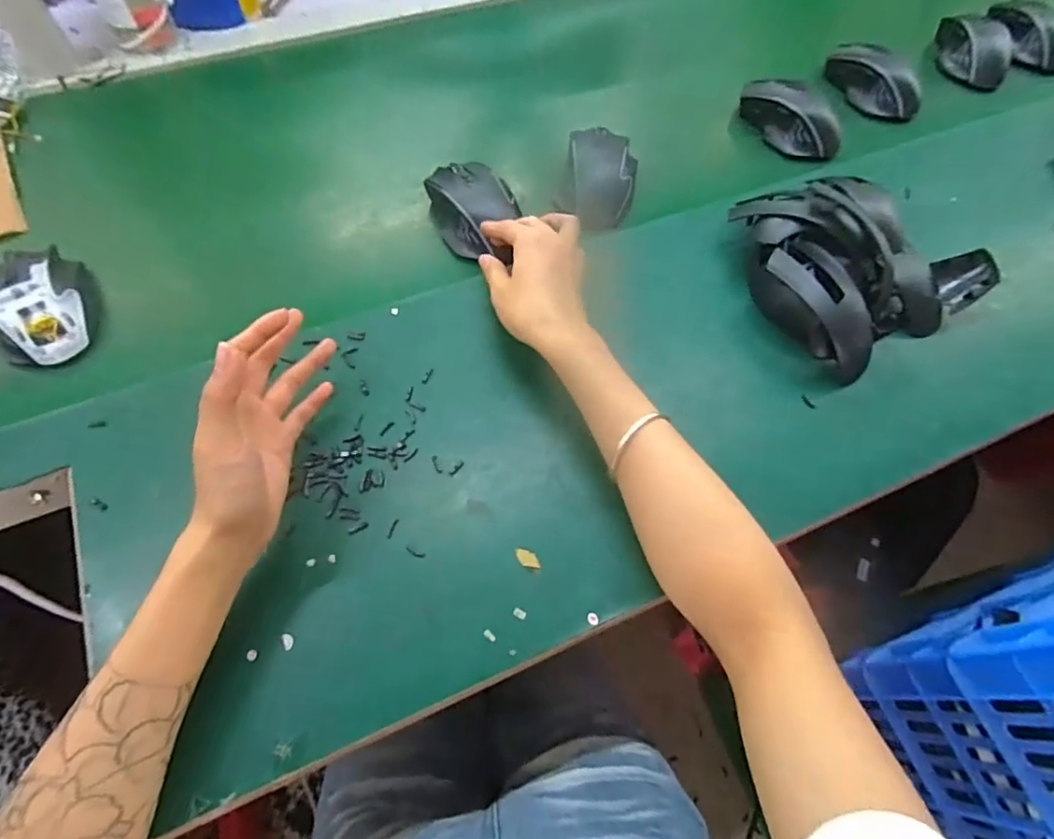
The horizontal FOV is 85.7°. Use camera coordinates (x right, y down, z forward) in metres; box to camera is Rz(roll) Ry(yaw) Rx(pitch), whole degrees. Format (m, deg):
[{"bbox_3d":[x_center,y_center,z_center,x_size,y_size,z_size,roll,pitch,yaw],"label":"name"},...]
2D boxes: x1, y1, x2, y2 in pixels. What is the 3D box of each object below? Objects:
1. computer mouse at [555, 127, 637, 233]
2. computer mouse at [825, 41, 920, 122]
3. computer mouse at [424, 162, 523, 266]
[{"bbox_3d":[0.068,-0.230,0.540,0.073,0.045,0.104,11,64,3],"label":"computer mouse"},{"bbox_3d":[0.384,-0.377,0.631,0.050,0.040,0.113,-34,68,-18],"label":"computer mouse"},{"bbox_3d":[-0.047,-0.190,0.517,0.067,0.042,0.106,-27,68,-15],"label":"computer mouse"}]

